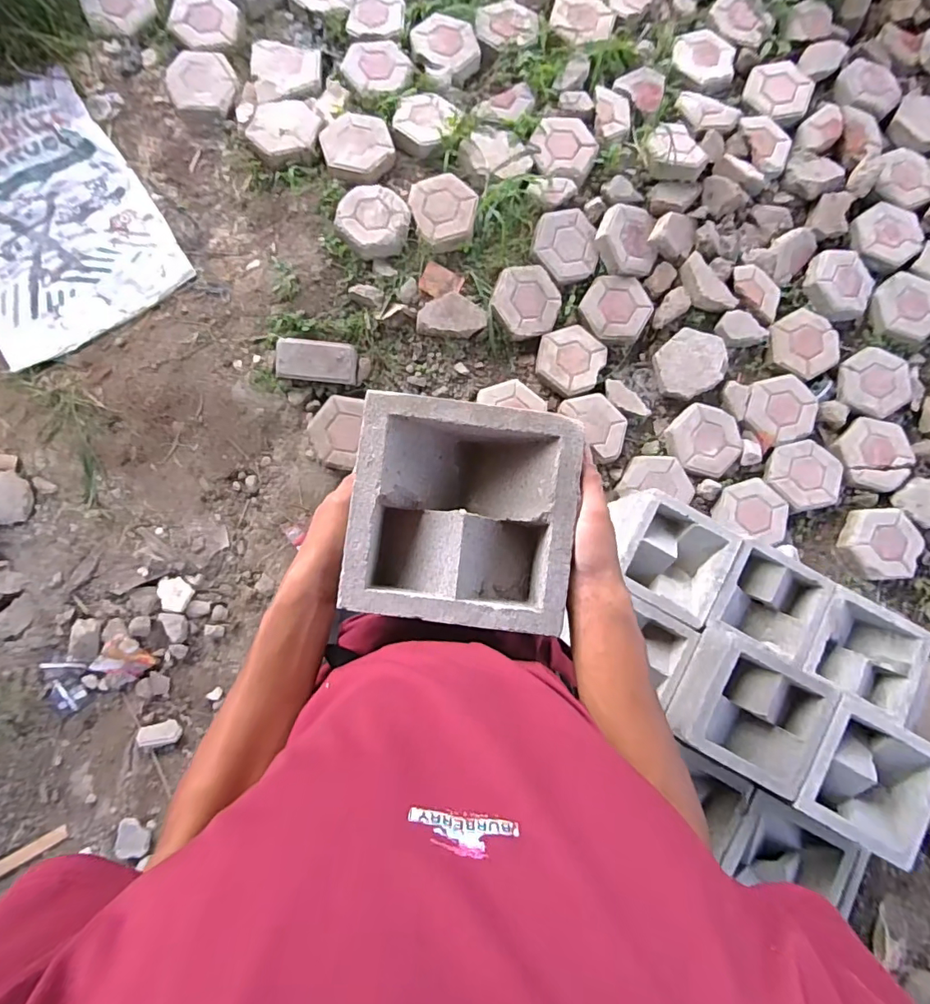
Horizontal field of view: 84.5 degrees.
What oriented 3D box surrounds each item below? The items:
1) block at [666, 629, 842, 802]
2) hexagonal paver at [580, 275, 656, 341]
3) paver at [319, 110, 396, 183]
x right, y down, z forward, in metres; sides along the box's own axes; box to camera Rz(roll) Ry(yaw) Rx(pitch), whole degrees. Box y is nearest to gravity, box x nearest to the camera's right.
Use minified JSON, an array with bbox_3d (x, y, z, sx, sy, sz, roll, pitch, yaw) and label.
[{"bbox_3d":[0.491,0.359,0.892,0.206,0.099,0.218,28,82,2],"label":"block"},{"bbox_3d":[0.448,-0.572,1.511,0.210,0.040,0.197,5,83,-2],"label":"hexagonal paver"},{"bbox_3d":[-0.310,-1.034,1.474,0.205,0.042,0.234,-16,84,-4],"label":"paver"}]

